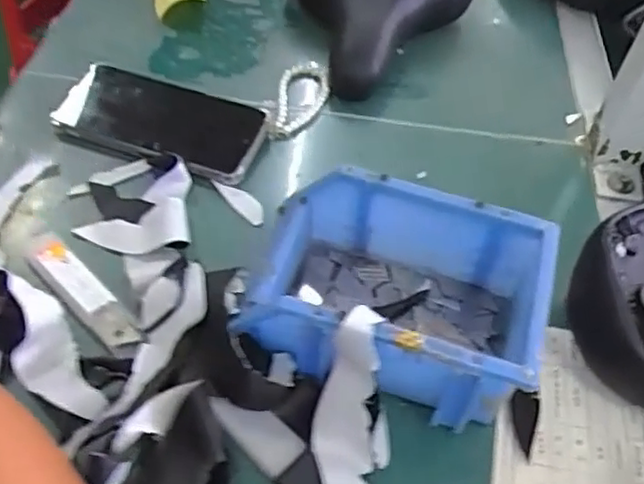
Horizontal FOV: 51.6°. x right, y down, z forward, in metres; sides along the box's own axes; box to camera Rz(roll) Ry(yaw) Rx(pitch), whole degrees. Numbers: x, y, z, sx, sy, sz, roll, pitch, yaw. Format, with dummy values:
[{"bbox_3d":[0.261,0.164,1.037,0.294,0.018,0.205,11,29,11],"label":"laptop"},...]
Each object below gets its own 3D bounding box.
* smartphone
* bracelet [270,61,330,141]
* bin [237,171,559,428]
[{"bbox_3d":[-0.130,-0.098,0.541,0.165,0.014,0.082,16,53,11],"label":"smartphone"},{"bbox_3d":[-0.017,-0.124,0.577,0.044,0.006,0.097,5,50,-1],"label":"bracelet"},{"bbox_3d":[0.040,0.031,0.412,0.171,0.075,0.118,17,50,9],"label":"bin"}]

